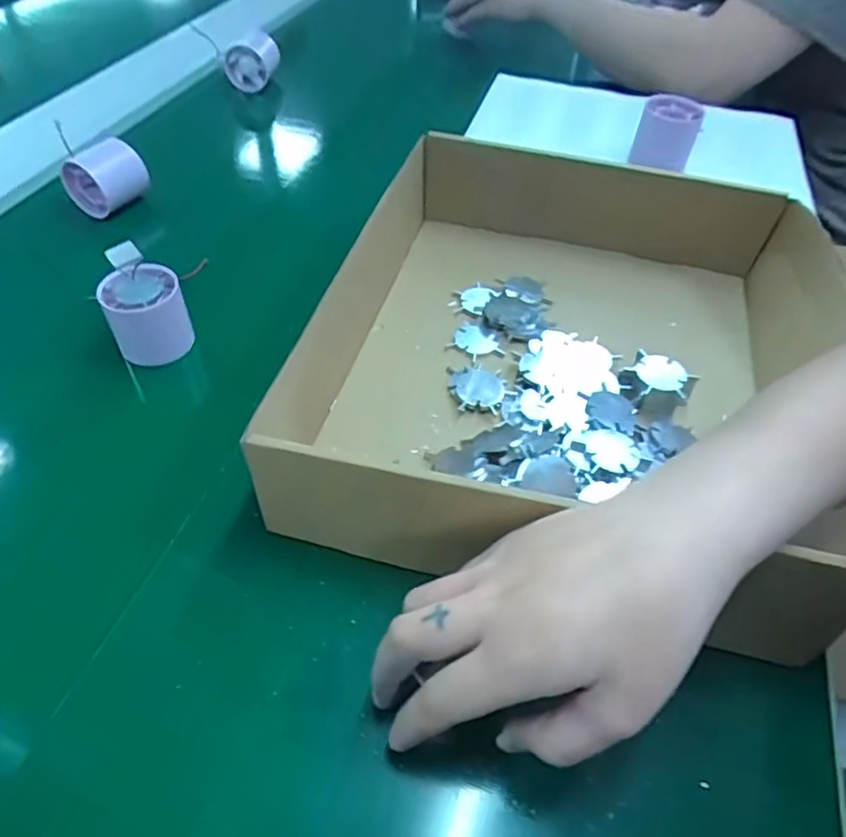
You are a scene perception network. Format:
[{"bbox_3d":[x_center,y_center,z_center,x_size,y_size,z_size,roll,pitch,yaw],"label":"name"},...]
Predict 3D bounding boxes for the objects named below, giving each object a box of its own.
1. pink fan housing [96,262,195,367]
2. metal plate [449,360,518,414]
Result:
[{"bbox_3d":[-0.203,-0.075,0.463,0.053,0.056,0.052,-31,57,-26],"label":"pink fan housing"},{"bbox_3d":[0.040,-0.022,0.430,0.041,0.009,0.040,1,51,-1],"label":"metal plate"}]

